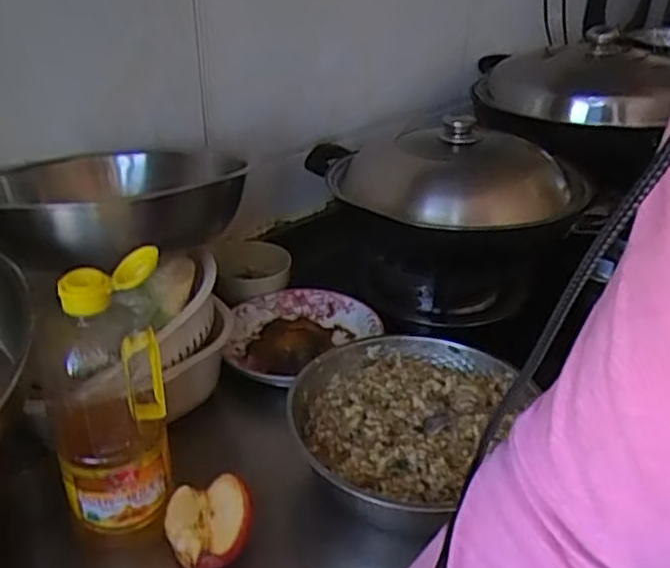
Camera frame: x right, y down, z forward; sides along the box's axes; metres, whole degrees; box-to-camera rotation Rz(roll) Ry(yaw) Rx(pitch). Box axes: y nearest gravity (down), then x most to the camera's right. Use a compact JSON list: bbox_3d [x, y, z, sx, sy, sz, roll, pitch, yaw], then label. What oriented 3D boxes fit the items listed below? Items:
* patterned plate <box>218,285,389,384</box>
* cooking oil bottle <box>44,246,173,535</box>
[{"bbox_3d":[-0.039,0.062,0.818,0.185,0.026,0.177,1,29,-1],"label":"patterned plate"},{"bbox_3d":[-0.185,0.081,0.540,0.088,0.225,0.094,-13,33,-24],"label":"cooking oil bottle"}]

